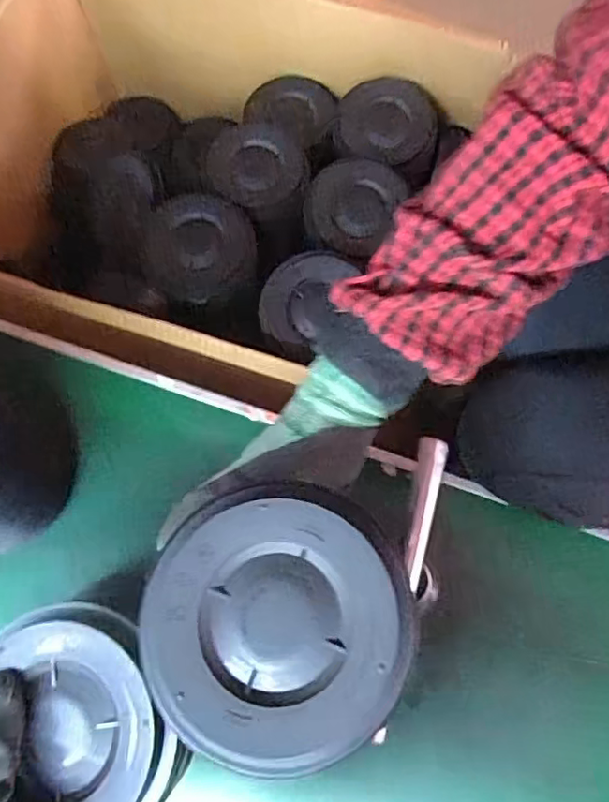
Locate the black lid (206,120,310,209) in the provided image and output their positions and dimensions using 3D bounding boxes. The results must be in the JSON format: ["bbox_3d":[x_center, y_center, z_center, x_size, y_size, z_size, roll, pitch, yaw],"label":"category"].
[{"bbox_3d":[-0.054,-0.274,0.667,0.109,0.019,0.124,-6,73,-1],"label":"black lid"}]

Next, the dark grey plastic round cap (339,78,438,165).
[{"bbox_3d":[0.098,-0.336,0.699,0.111,0.023,0.104,0,73,1],"label":"dark grey plastic round cap"}]

